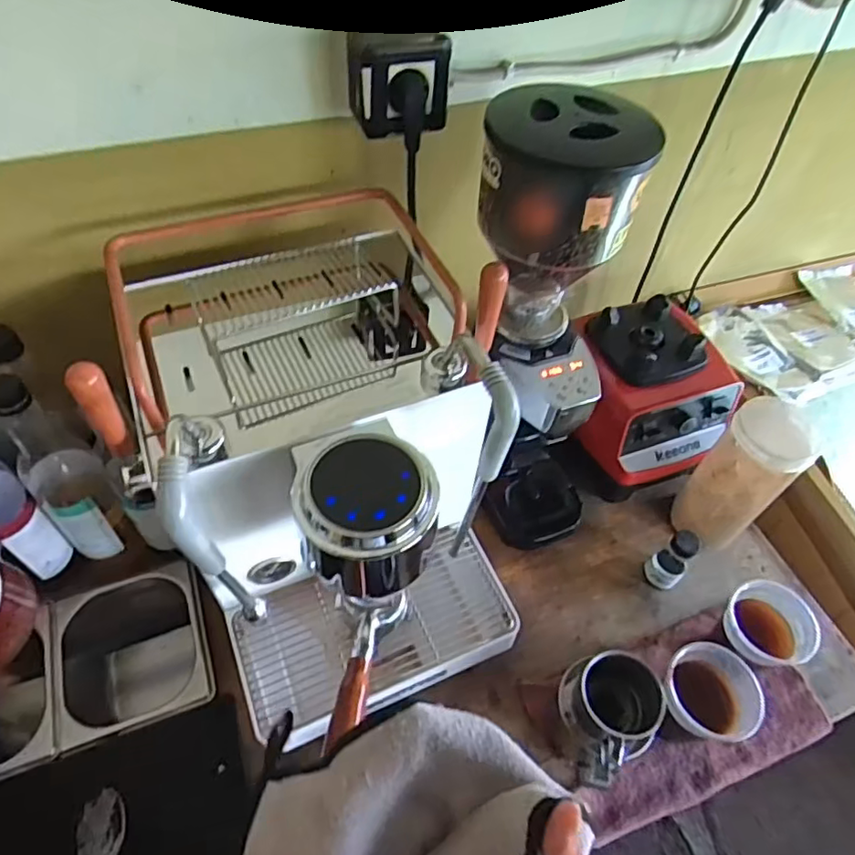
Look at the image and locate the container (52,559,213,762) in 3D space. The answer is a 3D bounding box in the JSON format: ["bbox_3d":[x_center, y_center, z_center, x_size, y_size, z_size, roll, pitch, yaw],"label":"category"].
[{"bbox_3d":[-0.330,0.290,0.723,0.157,0.181,0.159,-13,55,-14],"label":"container"}]

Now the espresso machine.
[{"bbox_3d":[-0.103,0.023,0.604,0.321,0.346,0.418,-15,55,-16],"label":"espresso machine"}]

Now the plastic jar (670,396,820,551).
[{"bbox_3d":[0.371,0.060,0.719,0.097,0.206,0.085,-34,62,-27],"label":"plastic jar"}]

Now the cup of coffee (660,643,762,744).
[{"bbox_3d":[0.267,0.278,0.614,0.087,0.119,0.082,2,53,-3],"label":"cup of coffee"}]

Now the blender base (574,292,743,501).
[{"bbox_3d":[0.289,-0.043,0.786,0.174,0.158,0.186,-10,54,-13],"label":"blender base"}]

